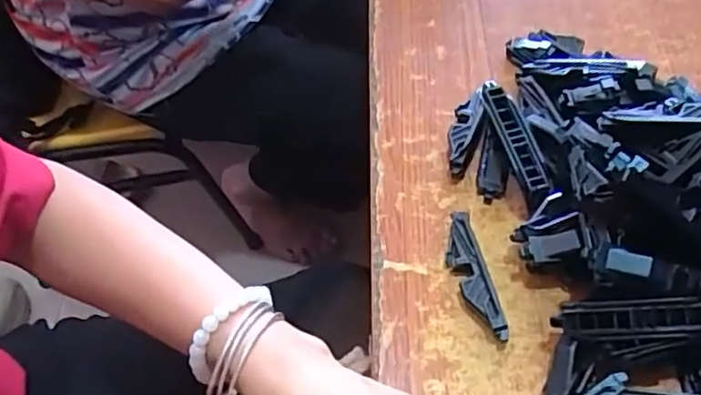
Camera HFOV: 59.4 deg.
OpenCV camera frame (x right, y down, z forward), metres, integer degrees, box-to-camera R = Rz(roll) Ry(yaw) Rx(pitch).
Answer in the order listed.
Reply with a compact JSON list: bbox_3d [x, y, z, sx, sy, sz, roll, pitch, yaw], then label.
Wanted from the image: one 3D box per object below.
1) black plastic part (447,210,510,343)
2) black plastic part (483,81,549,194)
[{"bbox_3d":[0.070,0.046,0.358,0.018,0.019,0.077,-10,56,-6],"label":"black plastic part"},{"bbox_3d":[0.104,-0.038,0.384,0.018,0.011,0.078,-18,72,-9],"label":"black plastic part"}]

